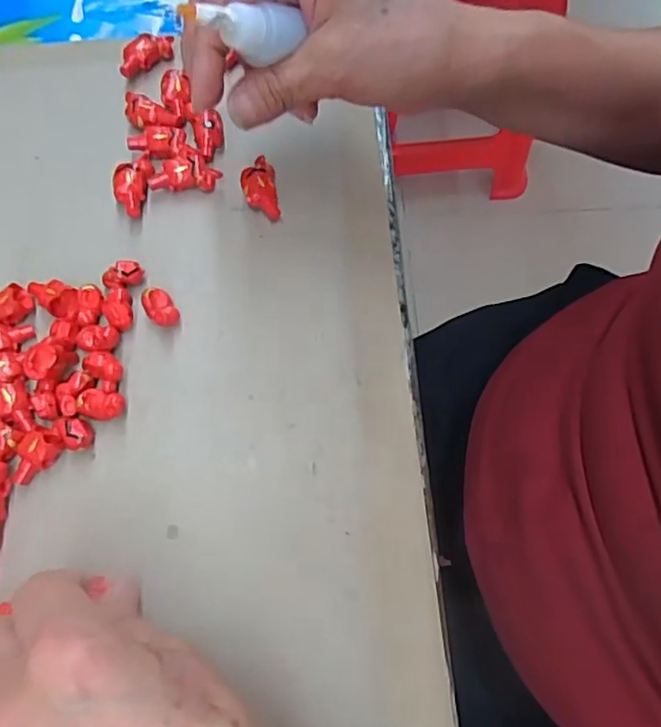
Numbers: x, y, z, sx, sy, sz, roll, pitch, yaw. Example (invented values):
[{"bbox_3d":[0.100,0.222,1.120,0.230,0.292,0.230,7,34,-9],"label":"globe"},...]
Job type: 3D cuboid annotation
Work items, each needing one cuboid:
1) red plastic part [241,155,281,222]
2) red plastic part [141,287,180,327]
[{"bbox_3d":[-0.038,-0.093,0.316,0.018,0.015,0.033,-8,70,-3],"label":"red plastic part"},{"bbox_3d":[-0.083,-0.027,0.290,0.013,0.015,0.018,-35,73,-11],"label":"red plastic part"}]

